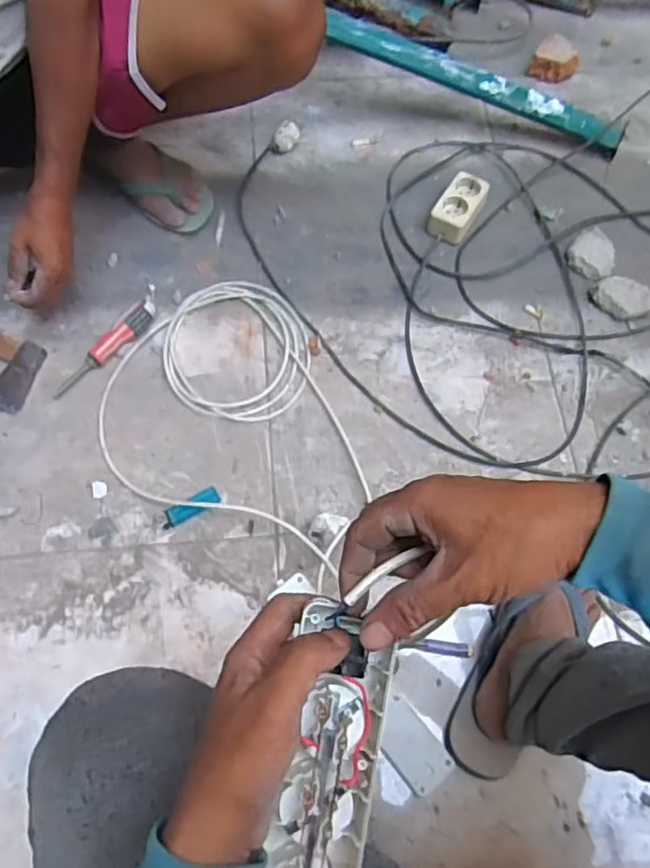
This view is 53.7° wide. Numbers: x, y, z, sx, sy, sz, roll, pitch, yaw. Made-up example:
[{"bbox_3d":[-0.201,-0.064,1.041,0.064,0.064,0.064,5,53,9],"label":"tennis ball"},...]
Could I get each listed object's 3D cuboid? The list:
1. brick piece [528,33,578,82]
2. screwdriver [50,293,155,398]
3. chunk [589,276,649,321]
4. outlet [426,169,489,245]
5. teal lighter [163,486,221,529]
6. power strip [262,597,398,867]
[{"bbox_3d":[0.398,-0.644,1.109,0.078,0.044,0.059,31,69,10],"label":"brick piece"},{"bbox_3d":[-0.295,-0.116,0.868,0.034,0.022,0.179,40,71,13],"label":"screwdriver"},{"bbox_3d":[0.429,-0.197,0.925,0.082,0.030,0.059,40,71,13],"label":"chunk"},{"bbox_3d":[0.202,-0.342,0.976,0.059,0.038,0.112,27,69,8],"label":"outlet"},{"bbox_3d":[-0.166,0.092,0.795,0.075,0.009,0.022,-25,71,-12],"label":"teal lighter"},{"bbox_3d":[-0.006,0.232,0.346,0.050,0.024,0.270,11,81,2],"label":"power strip"}]

